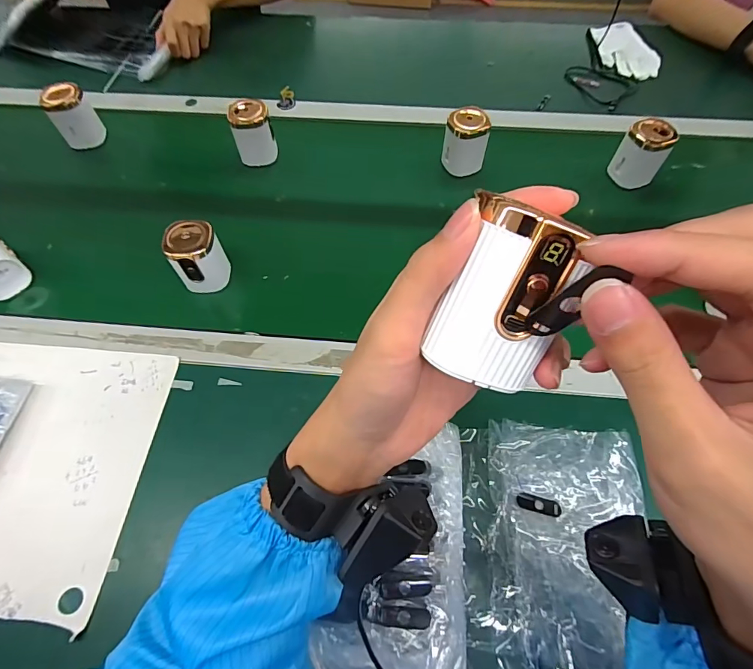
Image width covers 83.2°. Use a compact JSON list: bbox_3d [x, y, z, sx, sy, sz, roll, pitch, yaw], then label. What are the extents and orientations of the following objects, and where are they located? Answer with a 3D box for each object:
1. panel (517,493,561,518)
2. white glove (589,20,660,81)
[{"bbox_3d":[0.149,0.156,0.389,0.038,0.004,0.014,13,62,9],"label":"panel"},{"bbox_3d":[0.452,-0.521,0.775,0.099,0.015,0.159,-1,61,2],"label":"white glove"}]

